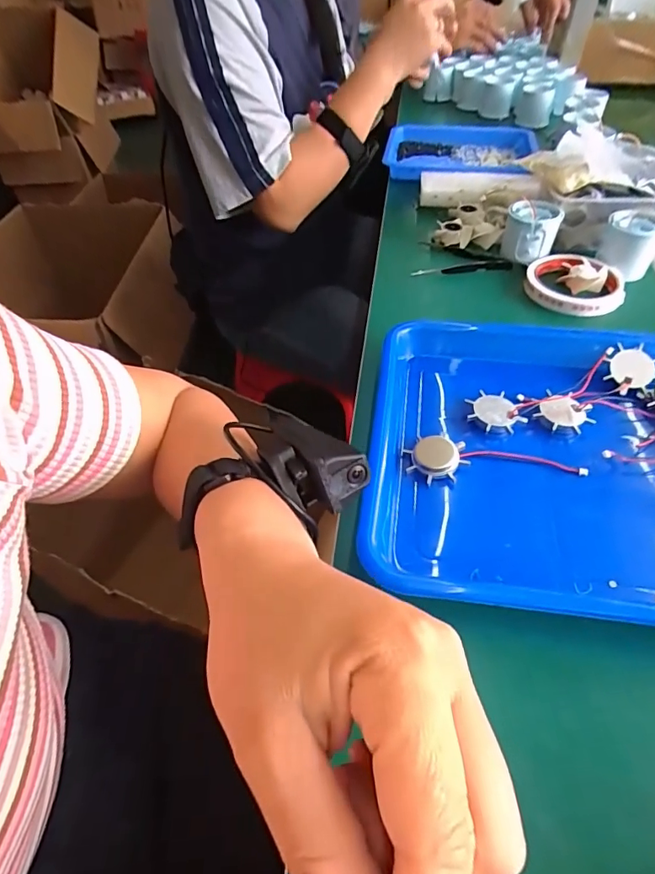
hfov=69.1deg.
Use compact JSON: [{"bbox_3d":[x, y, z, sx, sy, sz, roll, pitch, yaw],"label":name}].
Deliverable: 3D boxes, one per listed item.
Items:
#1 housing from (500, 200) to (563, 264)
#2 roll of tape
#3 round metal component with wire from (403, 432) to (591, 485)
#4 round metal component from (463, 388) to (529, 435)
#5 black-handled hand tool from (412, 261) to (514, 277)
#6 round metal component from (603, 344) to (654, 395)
[{"bbox_3d":[0.219,-0.223,0.514,0.054,0.043,0.055,-1,49,1],"label":"housing"},{"bbox_3d":[0.250,-0.156,0.483,0.091,0.021,0.090,-1,49,1],"label":"roll of tape"},{"bbox_3d":[0.117,0.012,0.339,0.119,0.017,0.037,-3,49,-1],"label":"round metal component with wire"},{"bbox_3d":[0.127,-0.016,0.367,0.041,0.018,0.037,3,49,4],"label":"round metal component"},{"bbox_3d":[0.146,-0.183,0.517,0.106,0.010,0.011,-2,49,-1],"label":"black-handled hand tool"},{"bbox_3d":[0.242,-0.053,0.381,0.041,0.005,0.040,-2,75,7],"label":"round metal component"}]

